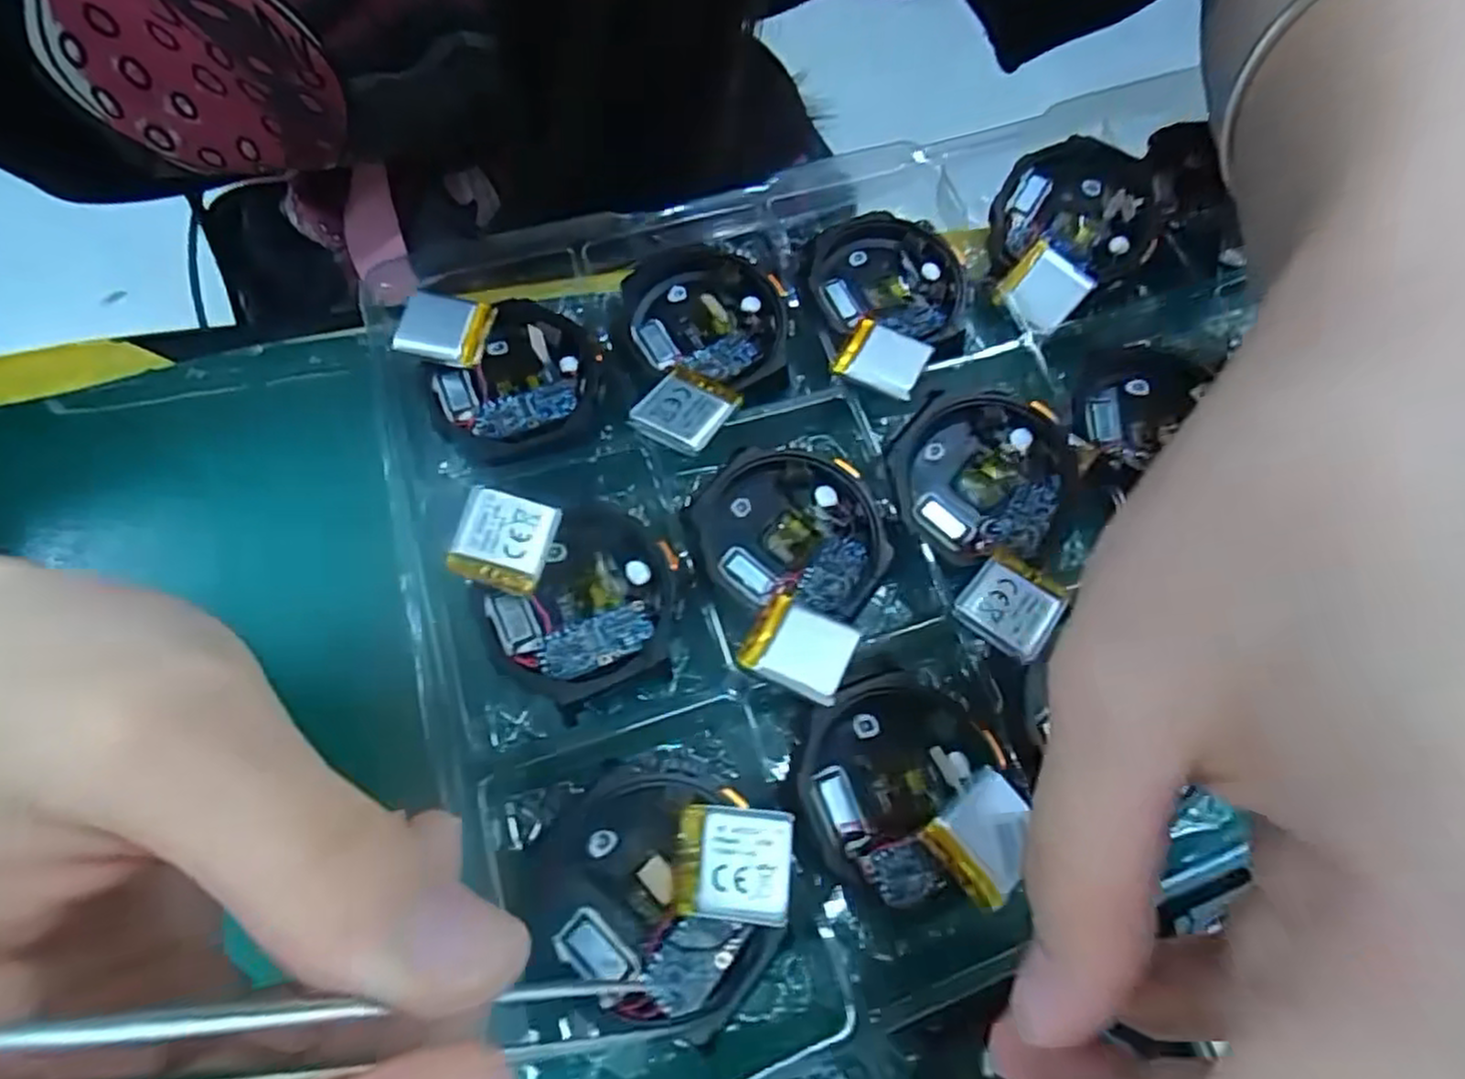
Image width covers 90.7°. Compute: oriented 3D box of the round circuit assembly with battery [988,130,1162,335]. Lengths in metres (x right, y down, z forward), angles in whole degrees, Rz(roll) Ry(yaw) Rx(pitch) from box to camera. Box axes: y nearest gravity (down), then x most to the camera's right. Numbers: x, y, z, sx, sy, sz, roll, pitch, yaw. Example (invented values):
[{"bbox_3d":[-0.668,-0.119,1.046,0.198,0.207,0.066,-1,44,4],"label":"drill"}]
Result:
[{"bbox_3d":[0.105,-0.098,0.229,0.065,0.017,0.047,-36,76,-12],"label":"round circuit assembly with battery"}]

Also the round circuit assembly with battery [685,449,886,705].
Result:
[{"bbox_3d":[0.018,0.004,0.179,0.046,0.020,0.064,-17,74,-7],"label":"round circuit assembly with battery"}]

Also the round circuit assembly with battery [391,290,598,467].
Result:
[{"bbox_3d":[-0.064,-0.045,0.200,0.048,0.012,0.049,0,72,-1],"label":"round circuit assembly with battery"}]

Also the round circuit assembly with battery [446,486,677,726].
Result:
[{"bbox_3d":[-0.040,0.015,0.175,0.050,0.014,0.049,0,72,-1],"label":"round circuit assembly with battery"}]

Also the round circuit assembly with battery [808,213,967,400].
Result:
[{"bbox_3d":[0.044,-0.073,0.215,0.047,0.020,0.068,26,74,7],"label":"round circuit assembly with battery"}]

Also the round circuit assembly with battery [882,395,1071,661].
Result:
[{"bbox_3d":[0.064,-0.008,0.190,0.046,0.019,0.069,20,73,5],"label":"round circuit assembly with battery"}]

